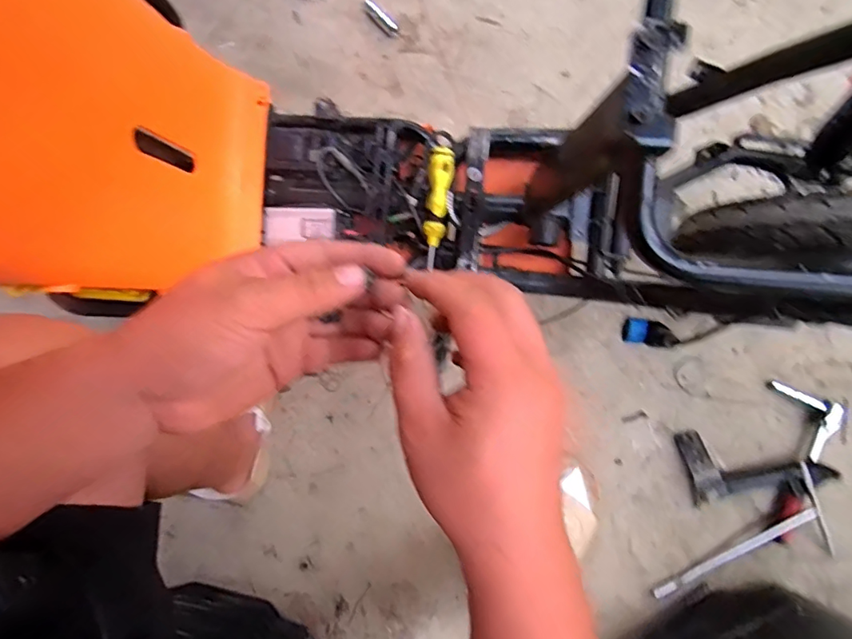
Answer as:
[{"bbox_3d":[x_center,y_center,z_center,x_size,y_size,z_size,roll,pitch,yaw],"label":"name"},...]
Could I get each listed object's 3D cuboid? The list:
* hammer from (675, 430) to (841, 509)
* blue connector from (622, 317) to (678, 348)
[{"bbox_3d":[0.520,0.227,0.779,0.209,0.051,0.115,-7,78,-3],"label":"hammer"},{"bbox_3d":[0.247,0.015,0.537,0.030,0.068,0.024,-43,107,-10],"label":"blue connector"}]

